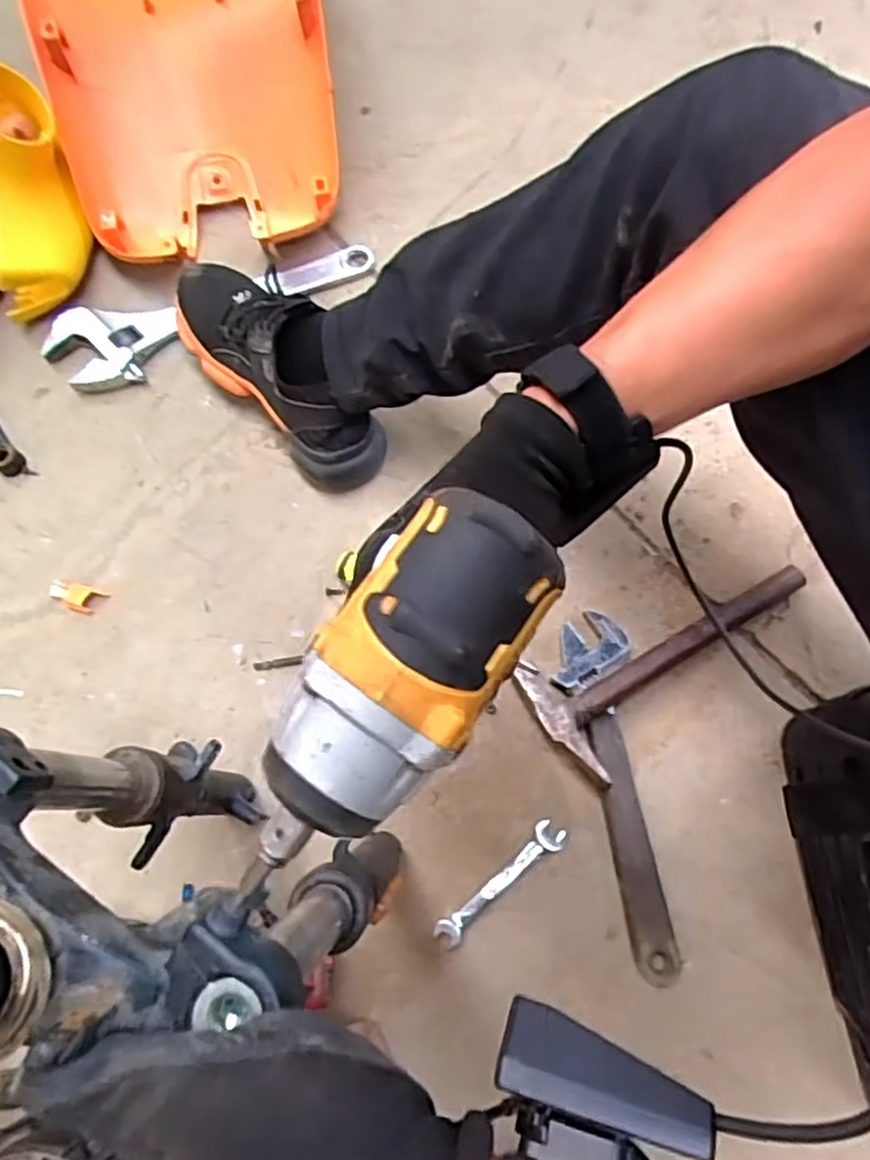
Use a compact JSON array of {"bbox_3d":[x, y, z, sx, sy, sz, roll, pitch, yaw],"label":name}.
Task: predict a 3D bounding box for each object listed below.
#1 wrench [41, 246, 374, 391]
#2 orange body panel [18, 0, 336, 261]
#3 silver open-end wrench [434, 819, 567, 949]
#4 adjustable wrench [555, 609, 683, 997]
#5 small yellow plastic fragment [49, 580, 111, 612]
[{"bbox_3d":[-0.235,-0.282,0.763,0.356,0.028,0.095,-16,70,-4],"label":"wrench"},{"bbox_3d":[-0.285,-0.628,0.833,0.309,0.130,0.579,-11,70,-2],"label":"orange body panel"},{"bbox_3d":[0.054,0.246,0.581,0.128,0.005,0.024,-39,73,-11],"label":"silver open-end wrench"},{"bbox_3d":[0.149,0.171,0.601,0.061,0.019,0.295,-4,70,0],"label":"adjustable wrench"},{"bbox_3d":[-0.337,0.016,0.669,0.055,0.010,0.024,13,71,6],"label":"small yellow plastic fragment"}]

